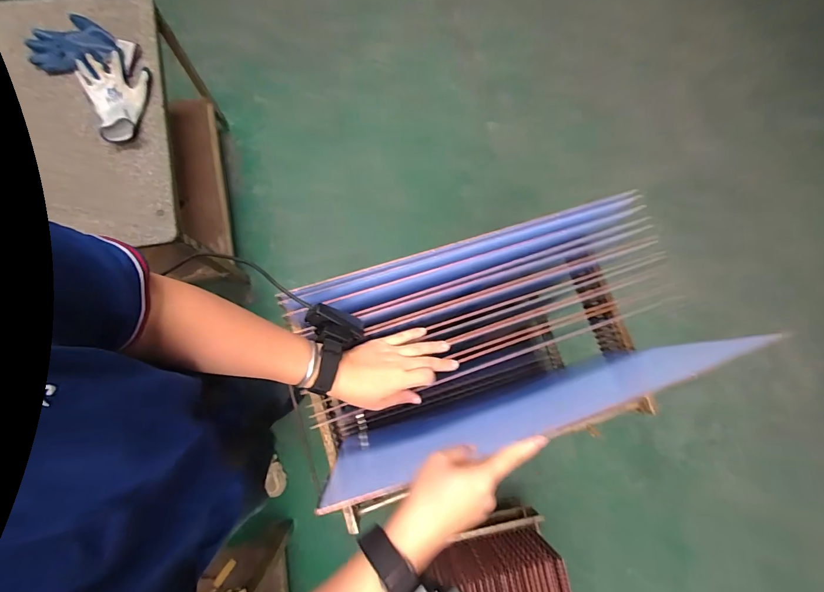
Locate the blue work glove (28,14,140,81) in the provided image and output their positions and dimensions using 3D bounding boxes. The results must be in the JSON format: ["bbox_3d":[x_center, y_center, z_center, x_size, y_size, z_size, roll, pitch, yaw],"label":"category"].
[{"bbox_3d":[-0.699,-0.525,0.827,0.208,0.032,0.127,13,80,-3],"label":"blue work glove"}]

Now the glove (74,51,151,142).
[{"bbox_3d":[-0.608,-0.424,0.814,0.131,0.033,0.191,-28,84,-9],"label":"glove"}]

